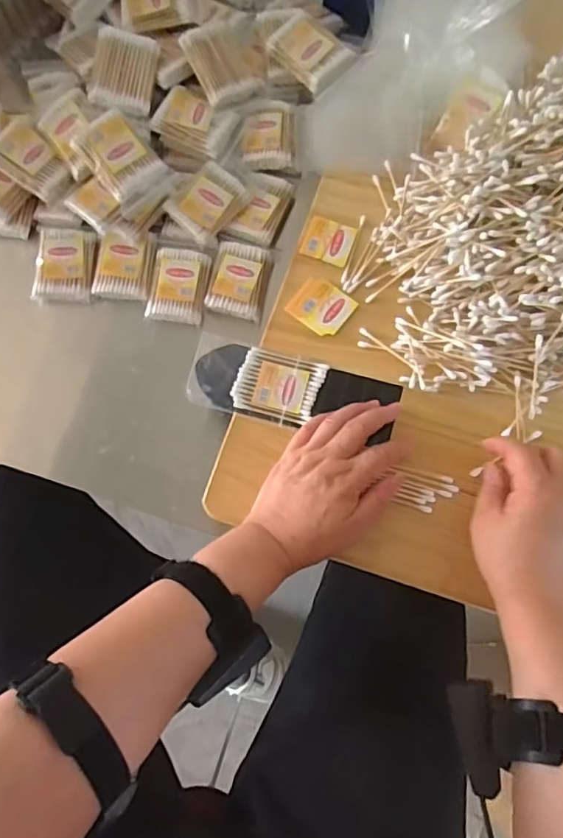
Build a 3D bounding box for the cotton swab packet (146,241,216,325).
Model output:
[{"bbox_3d":[-0.103,-0.139,0.564,0.058,0.013,0.084,7,77,2],"label":"cotton swab packet"}]

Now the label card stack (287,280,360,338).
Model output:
[{"bbox_3d":[0.037,-0.103,0.510,0.051,0.004,0.045,38,80,8],"label":"label card stack"}]

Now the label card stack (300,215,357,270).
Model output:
[{"bbox_3d":[0.045,-0.168,0.522,0.045,0.004,0.043,20,78,5],"label":"label card stack"}]

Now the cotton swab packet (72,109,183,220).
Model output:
[{"bbox_3d":[-0.151,-0.247,0.535,0.058,0.022,0.088,-42,106,-8],"label":"cotton swab packet"}]

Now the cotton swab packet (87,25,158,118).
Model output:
[{"bbox_3d":[-0.154,-0.341,0.547,0.059,0.009,0.076,12,91,-15],"label":"cotton swab packet"}]

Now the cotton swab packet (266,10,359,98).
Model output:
[{"bbox_3d":[0.029,-0.374,0.568,0.078,0.019,0.054,44,81,9],"label":"cotton swab packet"}]

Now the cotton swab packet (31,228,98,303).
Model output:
[{"bbox_3d":[-0.220,-0.157,0.567,0.060,0.017,0.074,6,77,2],"label":"cotton swab packet"}]

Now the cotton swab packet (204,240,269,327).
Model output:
[{"bbox_3d":[-0.042,-0.141,0.566,0.056,0.016,0.079,13,78,3],"label":"cotton swab packet"}]

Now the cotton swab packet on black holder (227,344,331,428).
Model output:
[{"bbox_3d":[-0.003,-0.031,0.494,0.073,0.006,0.057,15,78,4],"label":"cotton swab packet on black holder"}]

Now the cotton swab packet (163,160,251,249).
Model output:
[{"bbox_3d":[-0.076,-0.219,0.560,0.059,0.021,0.071,33,80,8],"label":"cotton swab packet"}]

